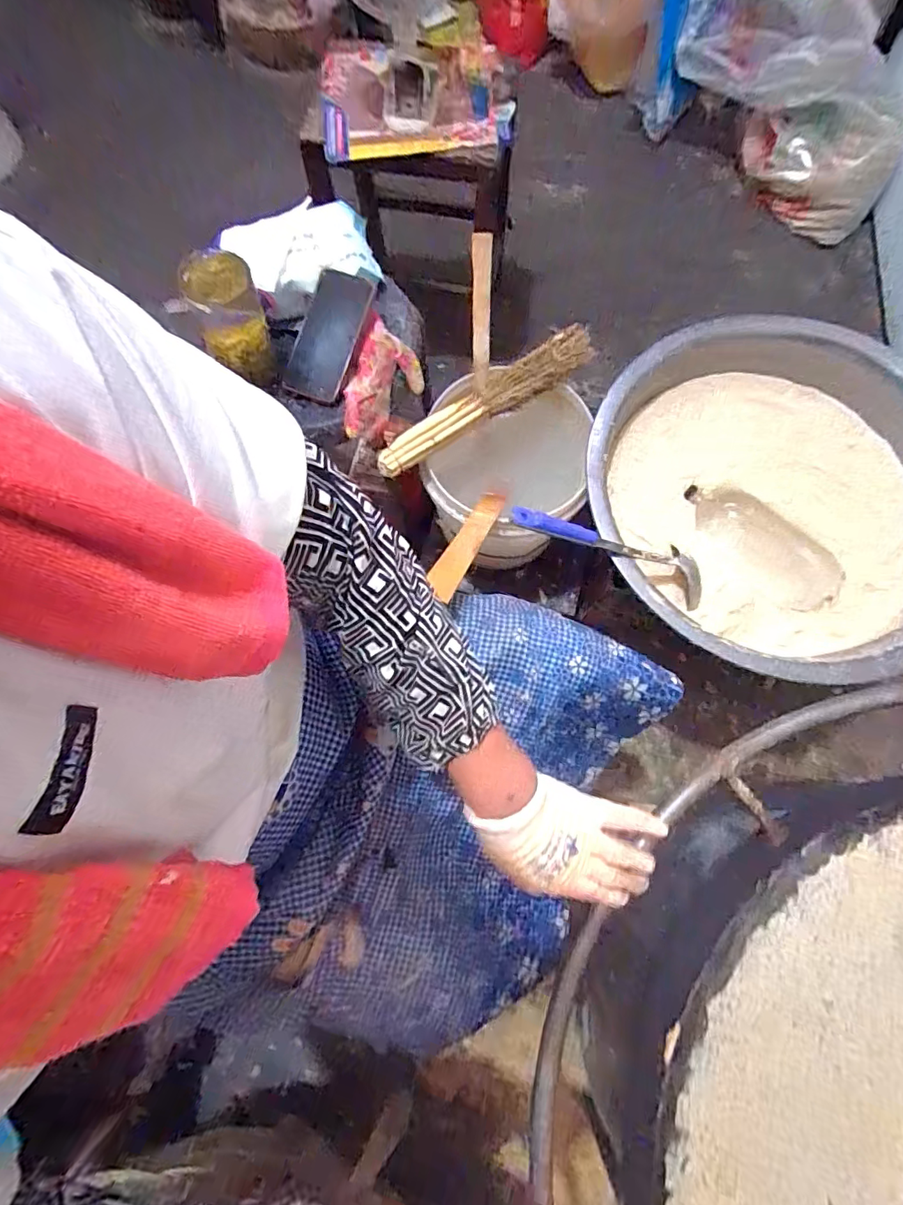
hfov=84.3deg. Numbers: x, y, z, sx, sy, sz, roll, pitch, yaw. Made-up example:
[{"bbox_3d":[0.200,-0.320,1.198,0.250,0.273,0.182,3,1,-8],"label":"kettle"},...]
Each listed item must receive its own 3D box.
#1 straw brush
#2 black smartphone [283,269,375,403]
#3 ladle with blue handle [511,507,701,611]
[{"bbox_3d":[0.053,-0.281,0.697,0.352,0.033,0.053,-35,77,-8],"label":"straw brush"},{"bbox_3d":[-0.166,-0.353,0.671,0.075,0.009,0.168,33,121,-4],"label":"black smartphone"},{"bbox_3d":[0.208,-0.066,0.635,0.316,0.036,0.082,13,72,-29],"label":"ladle with blue handle"}]

